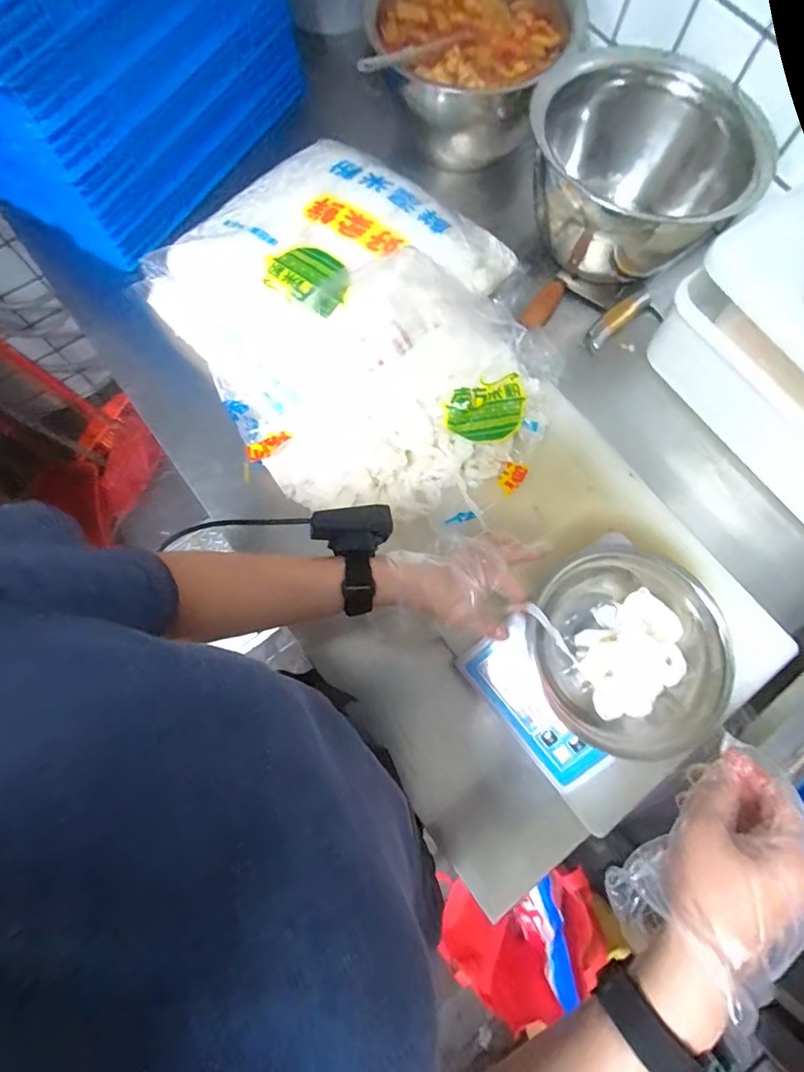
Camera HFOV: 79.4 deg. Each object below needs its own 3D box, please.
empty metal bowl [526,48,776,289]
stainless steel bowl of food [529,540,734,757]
[{"bbox_3d":[0.297,-0.478,0.630,0.254,0.169,0.213,16,75,4],"label":"empty metal bowl"},{"bbox_3d":[0.223,0.107,0.471,0.170,0.064,0.181,0,75,0],"label":"stainless steel bowl of food"}]

